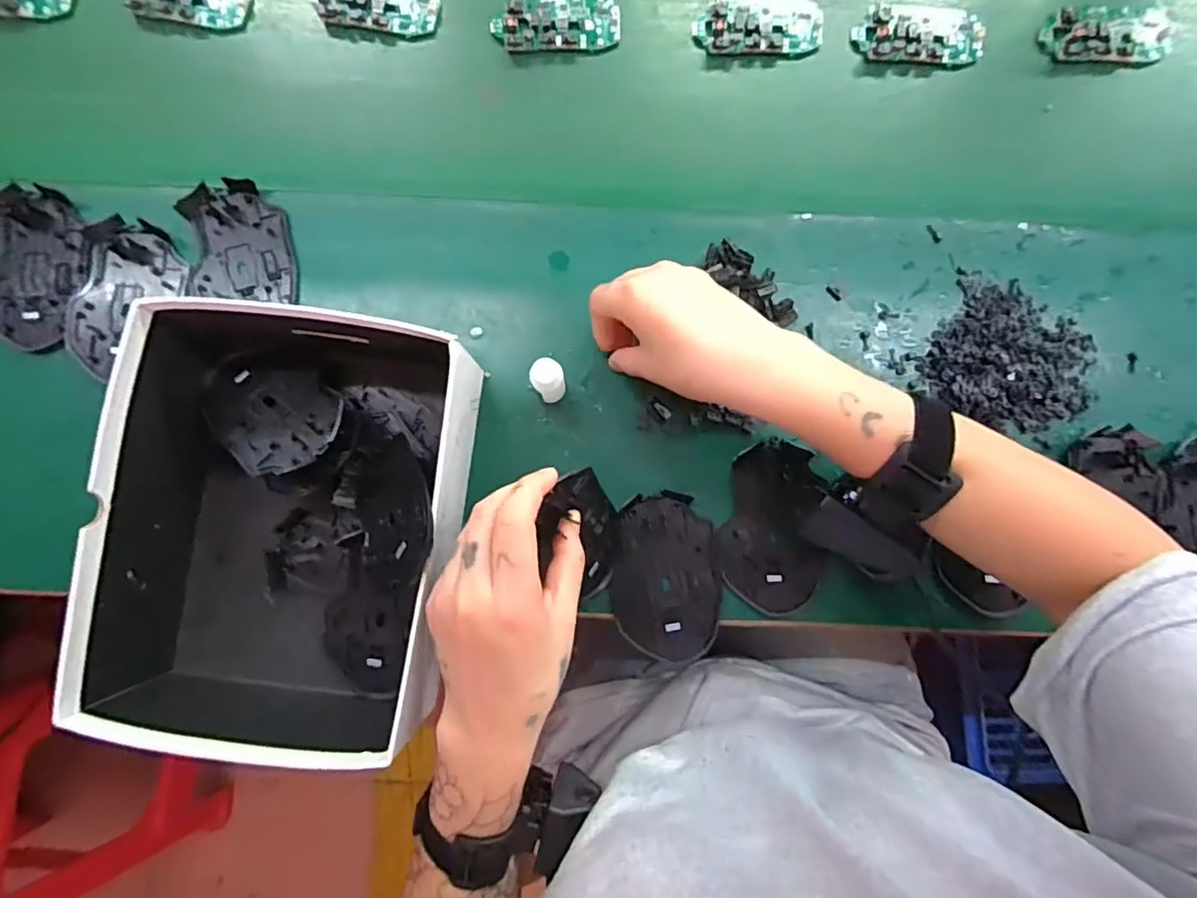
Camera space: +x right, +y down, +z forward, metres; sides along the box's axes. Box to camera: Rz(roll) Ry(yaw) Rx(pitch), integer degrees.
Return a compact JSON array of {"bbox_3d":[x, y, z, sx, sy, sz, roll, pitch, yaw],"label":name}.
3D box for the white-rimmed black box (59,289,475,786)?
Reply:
[{"bbox_3d":[-0.192,0.043,0.369,0.205,0.095,0.258,5,84,0],"label":"white-rimmed black box"}]

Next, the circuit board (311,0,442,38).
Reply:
[{"bbox_3d":[-0.174,-0.355,0.458,0.099,0.015,0.053,5,83,0],"label":"circuit board"}]

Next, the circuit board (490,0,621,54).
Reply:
[{"bbox_3d":[-0.033,-0.331,0.457,0.097,0.018,0.043,-7,83,-2],"label":"circuit board"}]

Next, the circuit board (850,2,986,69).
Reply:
[{"bbox_3d":[0.251,-0.328,0.459,0.097,0.015,0.050,3,83,0],"label":"circuit board"}]

